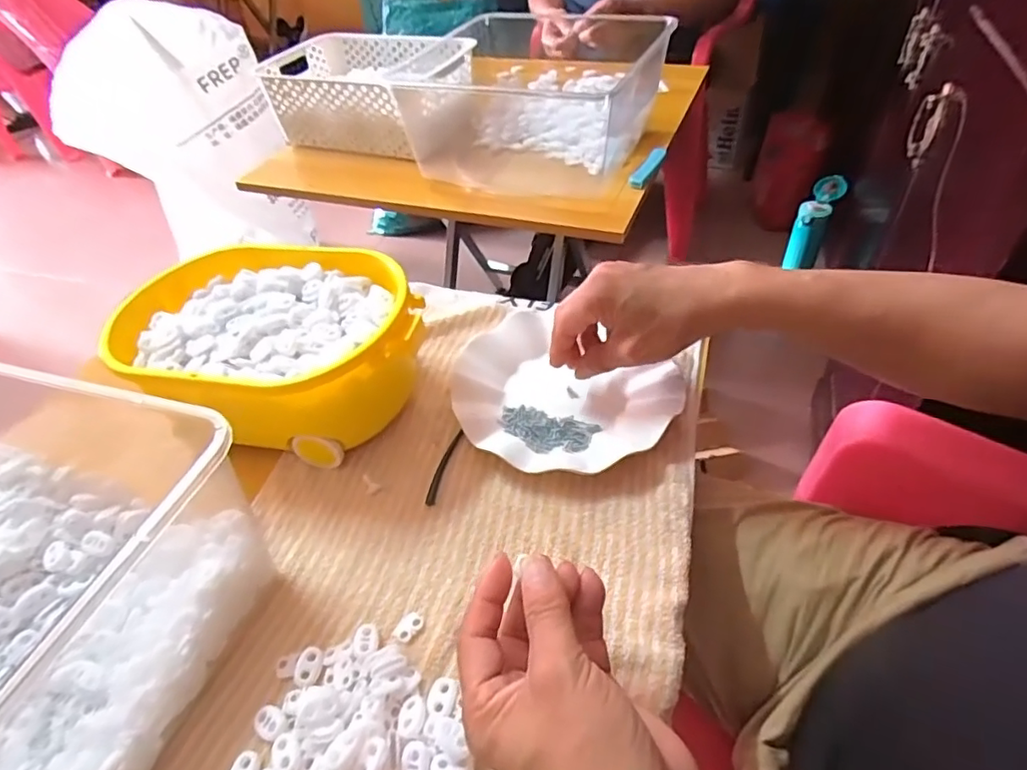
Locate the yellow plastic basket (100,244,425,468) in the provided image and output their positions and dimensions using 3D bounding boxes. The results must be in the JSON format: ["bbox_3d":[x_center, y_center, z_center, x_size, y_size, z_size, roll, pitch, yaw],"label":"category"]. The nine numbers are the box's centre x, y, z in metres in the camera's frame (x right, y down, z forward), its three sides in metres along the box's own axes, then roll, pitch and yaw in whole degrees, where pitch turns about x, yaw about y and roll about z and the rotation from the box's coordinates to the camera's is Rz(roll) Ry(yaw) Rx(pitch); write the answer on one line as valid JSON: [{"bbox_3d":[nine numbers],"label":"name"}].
[{"bbox_3d":[-0.190,-0.024,0.473,0.231,0.105,0.161,6,47,13],"label":"yellow plastic basket"}]

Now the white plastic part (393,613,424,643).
[{"bbox_3d":[-0.067,0.152,0.359,0.014,0.004,0.019,28,55,30],"label":"white plastic part"}]

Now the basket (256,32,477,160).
[{"bbox_3d":[-0.224,-0.454,0.898,0.302,0.117,0.202,18,50,23],"label":"basket"}]

